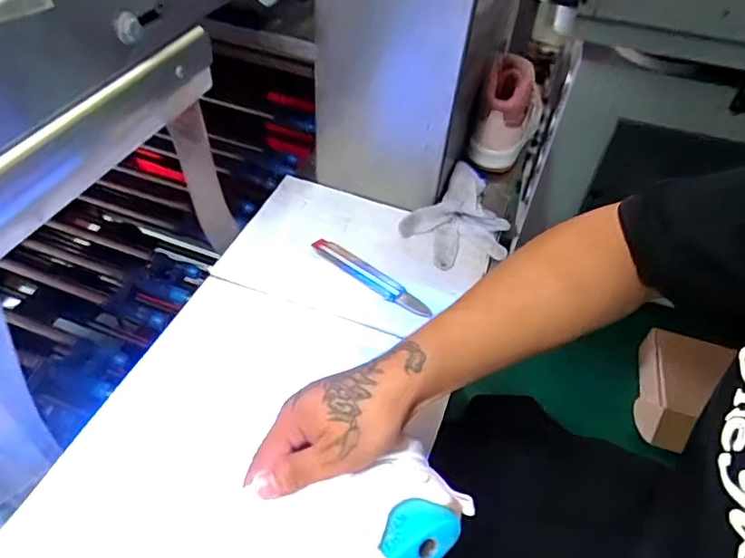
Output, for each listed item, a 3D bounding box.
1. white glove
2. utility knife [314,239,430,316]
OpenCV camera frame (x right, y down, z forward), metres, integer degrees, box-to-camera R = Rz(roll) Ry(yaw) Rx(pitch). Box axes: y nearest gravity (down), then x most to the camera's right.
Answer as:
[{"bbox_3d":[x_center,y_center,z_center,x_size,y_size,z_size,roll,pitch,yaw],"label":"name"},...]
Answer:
[{"bbox_3d":[0.125,-0.079,0.680,0.122,0.029,0.170,34,53,22],"label":"white glove"},{"bbox_3d":[-0.004,-0.002,0.610,0.166,0.009,0.028,32,53,21],"label":"utility knife"}]

